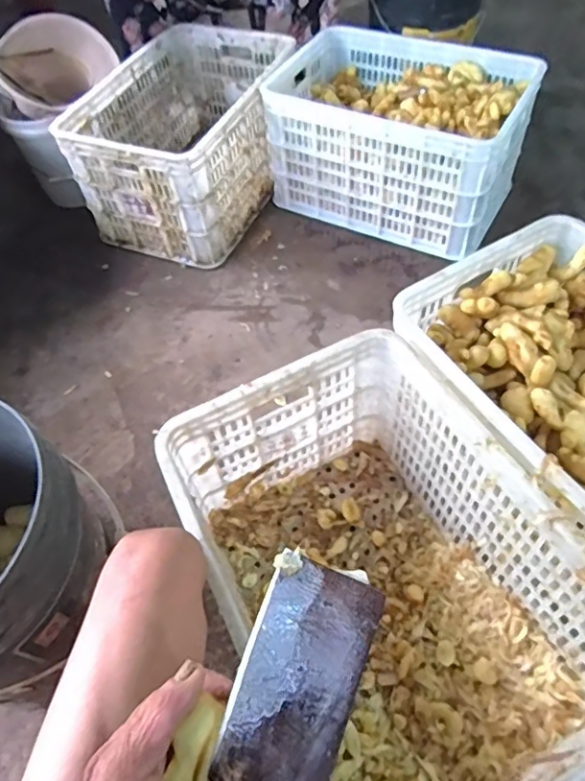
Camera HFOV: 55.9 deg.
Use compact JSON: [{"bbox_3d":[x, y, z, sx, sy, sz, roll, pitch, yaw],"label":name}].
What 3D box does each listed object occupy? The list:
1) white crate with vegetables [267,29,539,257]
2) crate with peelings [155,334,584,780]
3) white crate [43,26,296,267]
[{"bbox_3d":[0.252,-0.596,1.304,0.525,0.287,0.396,24,59,19],"label":"white crate with vegetables"},{"bbox_3d":[0.107,0.241,0.693,0.346,0.292,0.506,-25,56,-15],"label":"crate with peelings"},{"bbox_3d":[-0.243,-0.609,1.344,0.369,0.291,0.537,18,58,17],"label":"white crate"}]

